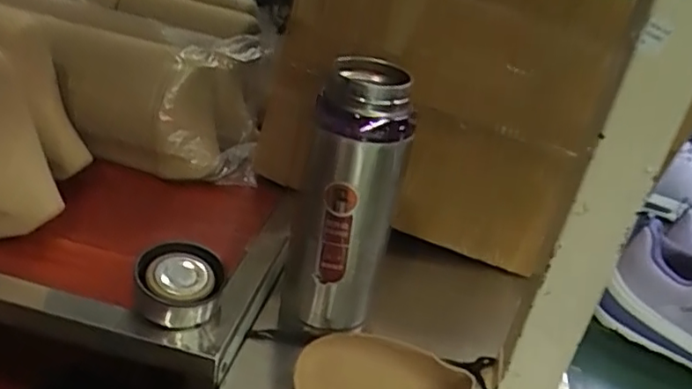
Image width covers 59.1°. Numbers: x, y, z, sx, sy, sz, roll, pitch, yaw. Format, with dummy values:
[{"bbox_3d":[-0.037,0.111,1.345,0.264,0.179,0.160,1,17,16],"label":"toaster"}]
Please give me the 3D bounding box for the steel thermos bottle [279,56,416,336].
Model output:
[{"bbox_3d":[-0.002,0.002,0.474,0.077,0.199,0.073,3,30,-8],"label":"steel thermos bottle"}]

